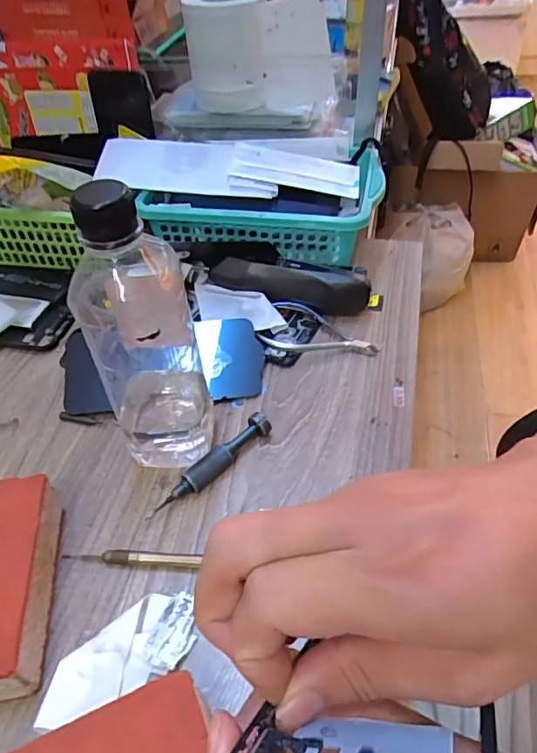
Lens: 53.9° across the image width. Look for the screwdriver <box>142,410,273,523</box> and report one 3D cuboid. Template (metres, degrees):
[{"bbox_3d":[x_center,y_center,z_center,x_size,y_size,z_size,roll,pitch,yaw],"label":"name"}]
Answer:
[{"bbox_3d":[-0.039,0.060,0.361,0.099,0.019,0.014,-36,54,-27],"label":"screwdriver"}]

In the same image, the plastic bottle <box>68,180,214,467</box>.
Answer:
[{"bbox_3d":[-0.078,-0.022,0.320,0.064,0.194,0.055,-8,46,-4],"label":"plastic bottle"}]

